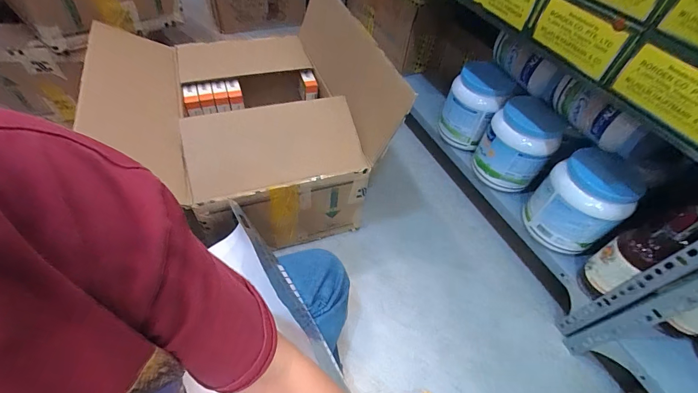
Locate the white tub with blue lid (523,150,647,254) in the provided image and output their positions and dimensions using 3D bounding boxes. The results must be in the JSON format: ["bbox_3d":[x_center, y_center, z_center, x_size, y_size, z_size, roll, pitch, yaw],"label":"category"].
[{"bbox_3d":[0.431,0.011,0.637,0.108,0.166,0.135,-35,63,-29],"label":"white tub with blue lid"}]

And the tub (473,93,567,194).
[{"bbox_3d":[0.361,-0.110,0.730,0.135,0.167,0.121,27,53,15],"label":"tub"}]

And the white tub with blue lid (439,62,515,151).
[{"bbox_3d":[0.299,-0.224,0.807,0.127,0.169,0.123,23,52,12],"label":"white tub with blue lid"}]

